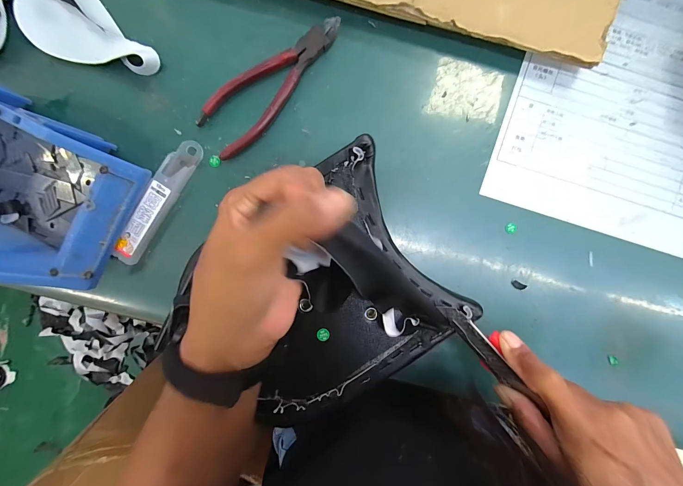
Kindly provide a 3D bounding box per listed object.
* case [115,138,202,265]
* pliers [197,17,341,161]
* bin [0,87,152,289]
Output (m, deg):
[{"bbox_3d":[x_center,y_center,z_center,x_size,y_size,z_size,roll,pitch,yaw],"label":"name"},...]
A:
[{"bbox_3d":[-0.171,-0.038,0.270,0.024,0.016,0.127,31,94,-2],"label":"case"},{"bbox_3d":[-0.062,-0.144,0.264,0.153,0.011,0.051,-41,93,3],"label":"pliers"},{"bbox_3d":[-0.276,-0.054,0.236,0.184,0.077,0.122,28,94,-2],"label":"bin"}]

